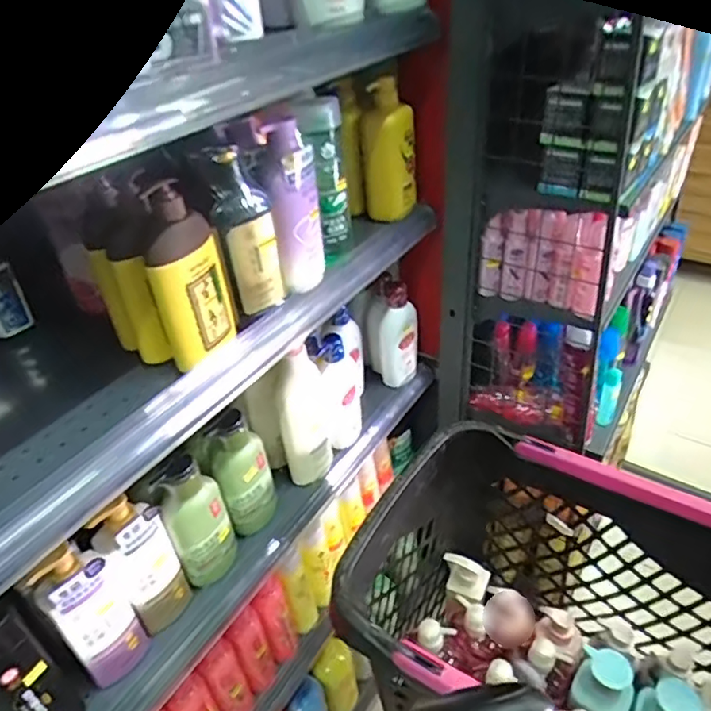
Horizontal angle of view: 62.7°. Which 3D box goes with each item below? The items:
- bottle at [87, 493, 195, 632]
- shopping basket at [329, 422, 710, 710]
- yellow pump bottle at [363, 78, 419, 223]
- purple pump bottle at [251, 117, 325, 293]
[{"bbox_3d":[-0.254,0.252,0.705,0.078,0.197,0.052,-26,44,-30],"label":"bottle"},{"bbox_3d":[0.269,0.379,0.750,0.586,0.328,0.353,20,42,25],"label":"shopping basket"},{"bbox_3d":[0.052,-0.296,0.853,0.075,0.186,0.038,7,38,10],"label":"yellow pump bottle"},{"bbox_3d":[-0.077,-0.182,0.708,0.068,0.192,0.084,-6,37,-7],"label":"purple pump bottle"}]

